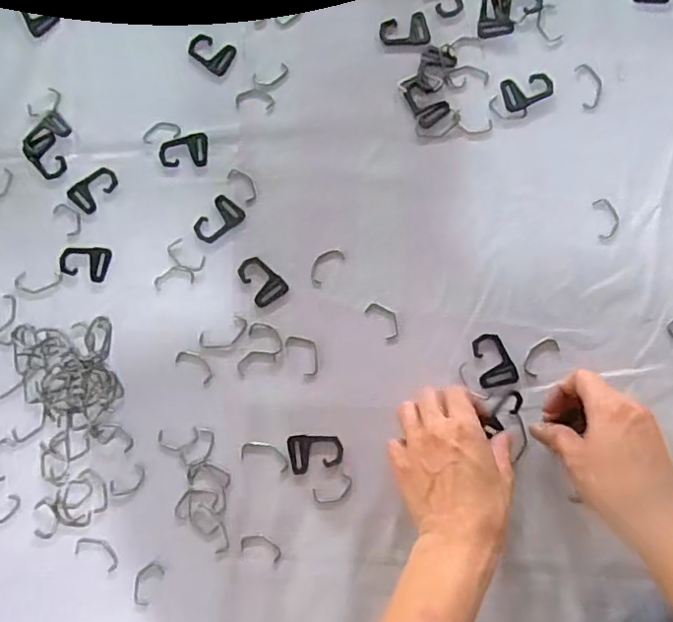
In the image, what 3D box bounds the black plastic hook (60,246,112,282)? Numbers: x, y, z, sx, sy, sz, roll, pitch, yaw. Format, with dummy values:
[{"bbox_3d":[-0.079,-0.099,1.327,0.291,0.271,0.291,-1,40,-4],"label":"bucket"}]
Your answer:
[{"bbox_3d":[-0.215,-0.043,0.498,0.041,0.005,0.029,15,82,6],"label":"black plastic hook"}]

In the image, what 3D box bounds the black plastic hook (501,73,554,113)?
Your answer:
[{"bbox_3d":[0.162,-0.186,0.491,0.041,0.004,0.029,-13,80,2],"label":"black plastic hook"}]

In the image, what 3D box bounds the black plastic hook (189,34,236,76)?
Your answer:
[{"bbox_3d":[-0.113,-0.231,0.521,0.044,0.004,0.029,27,84,8],"label":"black plastic hook"}]

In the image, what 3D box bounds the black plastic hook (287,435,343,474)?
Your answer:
[{"bbox_3d":[-0.016,0.111,0.458,0.041,0.004,0.029,-9,81,3],"label":"black plastic hook"}]

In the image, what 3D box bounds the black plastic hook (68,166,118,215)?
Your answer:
[{"bbox_3d":[-0.212,-0.107,0.507,0.028,0.004,0.042,40,86,9],"label":"black plastic hook"}]

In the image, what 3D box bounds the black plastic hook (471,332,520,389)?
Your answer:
[{"bbox_3d":[0.126,0.038,0.460,0.030,0.004,0.042,-10,80,3],"label":"black plastic hook"}]

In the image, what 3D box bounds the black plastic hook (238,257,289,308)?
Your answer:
[{"bbox_3d":[-0.062,-0.026,0.481,0.029,0.004,0.043,-32,80,-1],"label":"black plastic hook"}]

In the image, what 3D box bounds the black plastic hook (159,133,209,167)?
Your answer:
[{"bbox_3d":[-0.133,-0.140,0.506,0.042,0.004,0.030,0,81,4],"label":"black plastic hook"}]

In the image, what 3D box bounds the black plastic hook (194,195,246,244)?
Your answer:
[{"bbox_3d":[-0.100,-0.076,0.495,0.030,0.004,0.042,38,86,9],"label":"black plastic hook"}]

